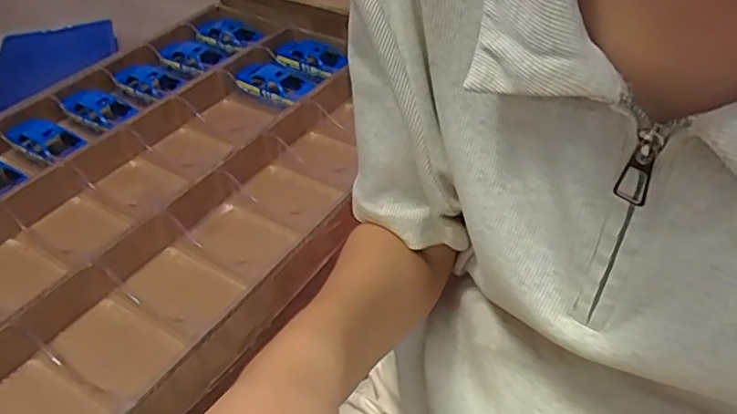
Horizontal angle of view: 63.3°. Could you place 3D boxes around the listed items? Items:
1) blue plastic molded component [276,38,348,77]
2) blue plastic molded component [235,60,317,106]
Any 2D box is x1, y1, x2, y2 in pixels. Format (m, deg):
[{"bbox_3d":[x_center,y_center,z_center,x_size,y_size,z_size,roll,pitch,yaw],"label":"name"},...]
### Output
[{"bbox_3d":[-0.084,-0.217,0.872,0.104,0.031,0.049,18,45,21],"label":"blue plastic molded component"},{"bbox_3d":[-0.129,-0.171,0.823,0.107,0.027,0.067,23,47,25],"label":"blue plastic molded component"}]

